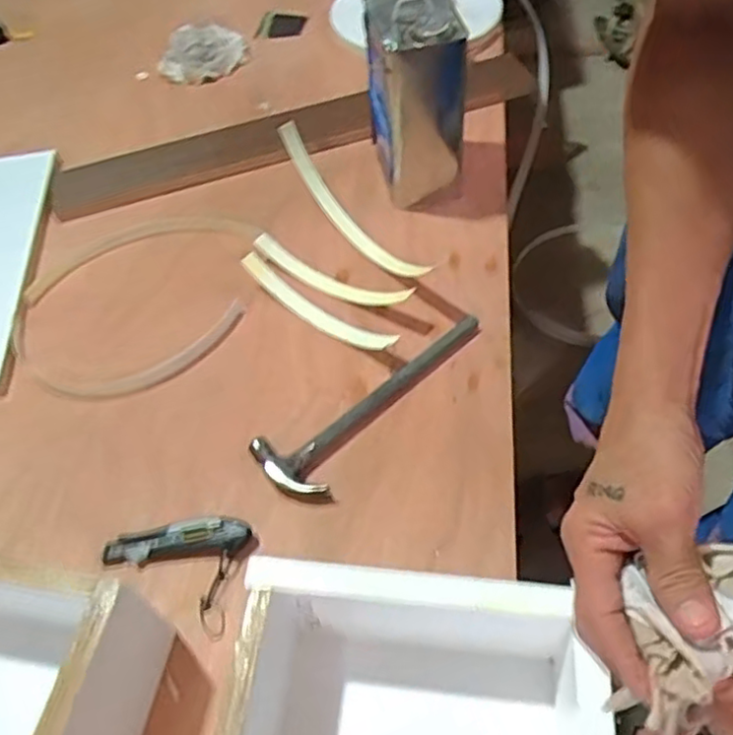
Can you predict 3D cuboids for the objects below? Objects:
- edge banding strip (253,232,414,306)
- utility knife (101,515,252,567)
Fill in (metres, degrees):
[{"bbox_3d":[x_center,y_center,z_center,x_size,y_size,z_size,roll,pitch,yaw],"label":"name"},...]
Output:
[{"bbox_3d":[-0.046,-0.120,0.882,0.240,0.039,0.035,23,58,21],"label":"edge banding strip"},{"bbox_3d":[-0.194,0.175,0.686,0.147,0.023,0.035,-8,52,-1],"label":"utility knife"}]

